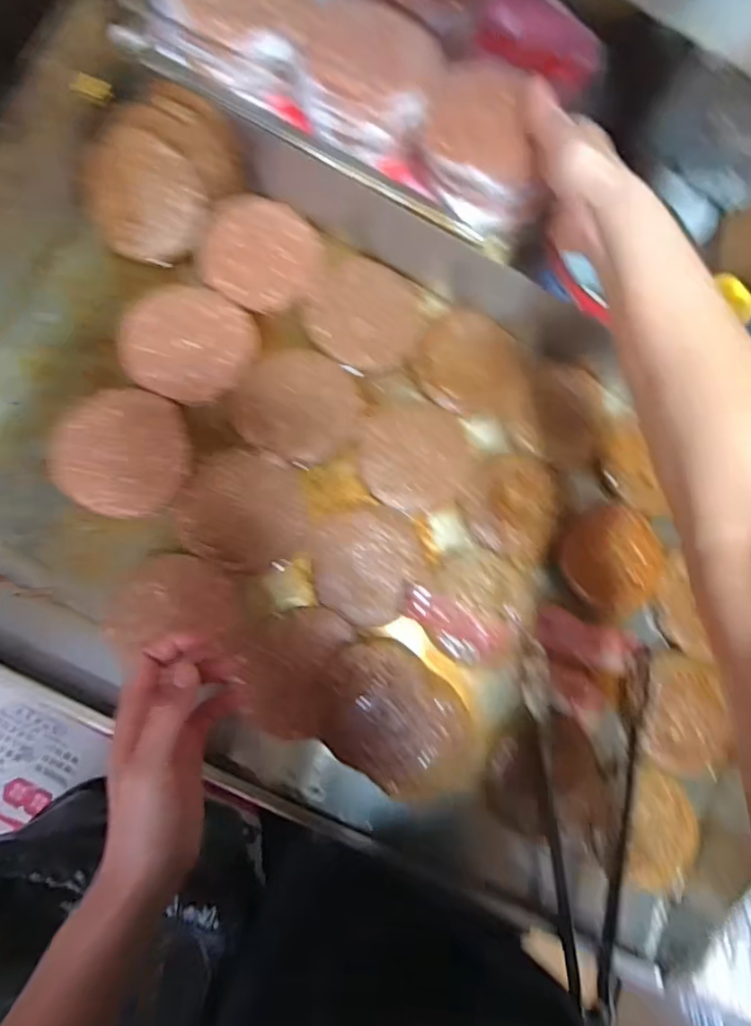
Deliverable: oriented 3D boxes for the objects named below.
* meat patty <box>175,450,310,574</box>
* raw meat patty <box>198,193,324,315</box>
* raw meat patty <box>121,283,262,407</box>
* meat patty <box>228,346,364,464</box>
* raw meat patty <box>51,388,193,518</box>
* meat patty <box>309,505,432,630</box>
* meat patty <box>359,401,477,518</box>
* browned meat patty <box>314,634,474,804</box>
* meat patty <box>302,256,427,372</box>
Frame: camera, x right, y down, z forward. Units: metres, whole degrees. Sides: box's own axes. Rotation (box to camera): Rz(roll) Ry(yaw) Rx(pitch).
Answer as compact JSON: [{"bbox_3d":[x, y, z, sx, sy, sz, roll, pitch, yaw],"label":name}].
[{"bbox_3d":[-0.109,-0.002,0.483,0.107,0.011,0.098,23,76,-6],"label":"meat patty"},{"bbox_3d":[-0.104,-0.238,0.521,0.101,0.016,0.101,2,80,-11],"label":"raw meat patty"},{"bbox_3d":[-0.163,-0.150,0.493,0.110,0.012,0.102,2,80,-11],"label":"raw meat patty"},{"bbox_3d":[-0.067,-0.097,0.505,0.106,0.007,0.100,2,80,-11],"label":"meat patty"},{"bbox_3d":[-0.205,-0.051,0.470,0.101,0.017,0.103,2,80,-11],"label":"raw meat patty"},{"bbox_3d":[-0.003,0.044,0.491,0.098,0.021,0.097,2,80,-11],"label":"meat patty"},{"bbox_3d":[0.039,-0.050,0.521,0.102,0.008,0.102,2,80,-11],"label":"meat patty"},{"bbox_3d":[0.018,0.168,0.467,0.138,0.025,0.095,42,75,-1],"label":"browned meat patty"},{"bbox_3d":[-0.009,-0.186,0.535,0.107,0.007,0.102,2,80,-11],"label":"meat patty"}]

